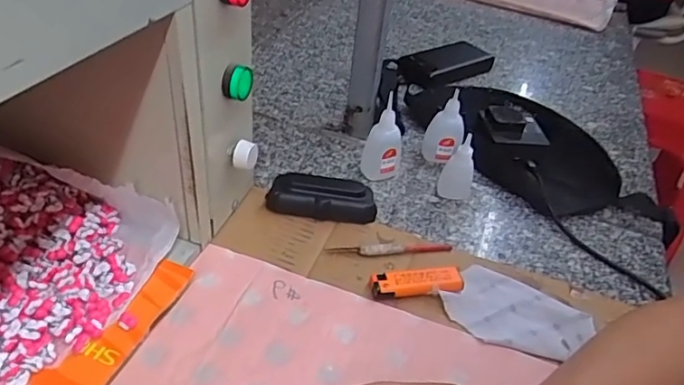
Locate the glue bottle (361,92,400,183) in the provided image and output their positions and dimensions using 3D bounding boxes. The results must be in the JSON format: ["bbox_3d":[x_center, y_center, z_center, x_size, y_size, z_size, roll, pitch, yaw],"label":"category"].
[{"bbox_3d":[0.046,-0.062,0.590,0.040,0.093,0.033,10,38,4],"label":"glue bottle"}]

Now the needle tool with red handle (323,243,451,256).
[{"bbox_3d":[0.046,0.052,0.505,0.120,0.010,0.014,-2,39,-11],"label":"needle tool with red handle"}]

